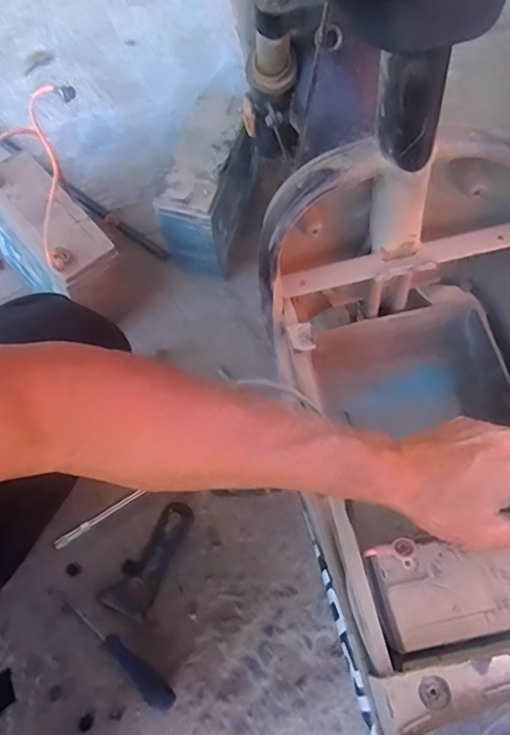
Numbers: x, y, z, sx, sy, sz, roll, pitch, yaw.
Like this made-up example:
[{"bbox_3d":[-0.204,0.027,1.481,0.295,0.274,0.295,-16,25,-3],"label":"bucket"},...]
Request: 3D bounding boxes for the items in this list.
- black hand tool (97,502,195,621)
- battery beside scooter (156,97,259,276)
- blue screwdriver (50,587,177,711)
[{"bbox_3d":[-0.127,0.230,0.676,0.056,0.033,0.142,28,72,9],"label":"black hand tool"},{"bbox_3d":[-0.055,-0.241,0.768,0.089,0.161,0.187,19,72,4],"label":"battery beside scooter"},{"bbox_3d":[-0.168,0.323,0.645,0.191,0.033,0.028,37,74,12],"label":"blue screwdriver"}]

